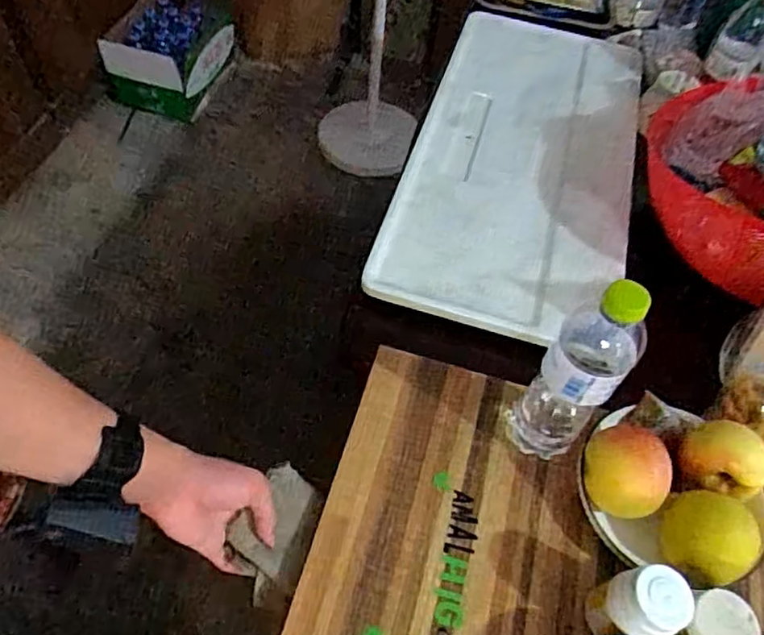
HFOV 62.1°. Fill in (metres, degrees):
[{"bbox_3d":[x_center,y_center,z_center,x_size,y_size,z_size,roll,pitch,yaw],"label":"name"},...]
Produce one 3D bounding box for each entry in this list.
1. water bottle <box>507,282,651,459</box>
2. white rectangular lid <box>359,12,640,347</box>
[{"bbox_3d":[0.167,0.052,0.549,0.062,0.231,0.063,2,55,-3],"label":"water bottle"},{"bbox_3d":[0.198,-0.241,0.878,0.287,0.025,0.619,16,55,6],"label":"white rectangular lid"}]

